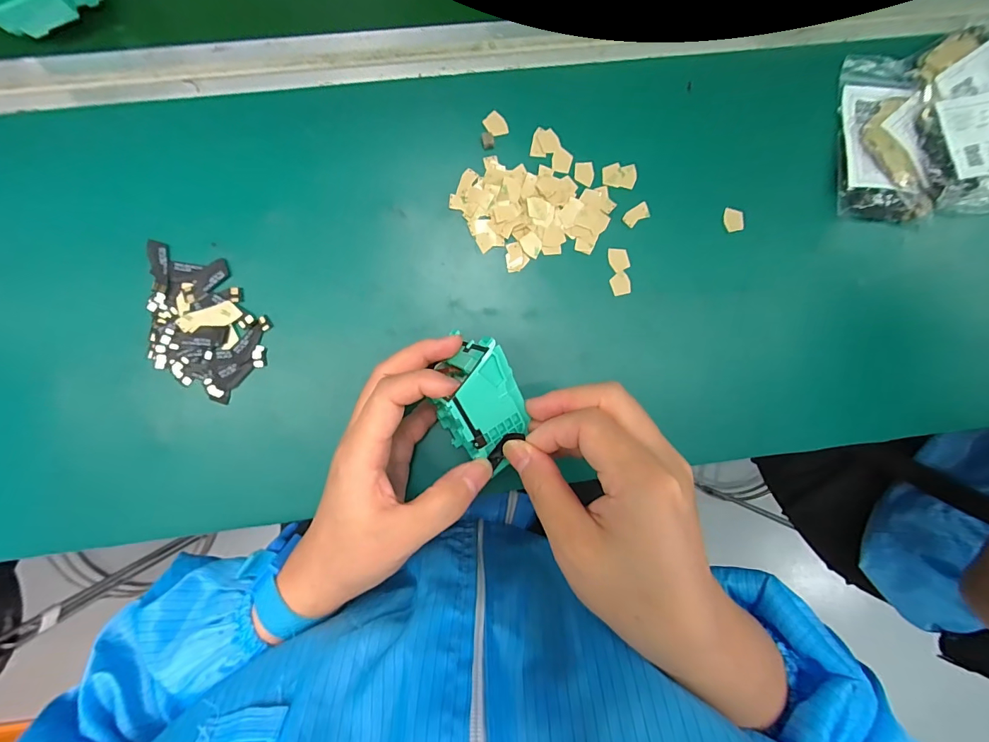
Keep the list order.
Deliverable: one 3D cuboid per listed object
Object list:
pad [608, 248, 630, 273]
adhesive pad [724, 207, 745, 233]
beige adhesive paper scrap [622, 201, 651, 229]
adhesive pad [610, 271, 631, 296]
[{"bbox_3d":[0.092,-0.082,0.313,0.015,0.004,0.018,-15,91,-4],"label":"pad"},{"bbox_3d":[0.178,-0.113,0.319,0.015,0.005,0.017,-5,91,-4],"label":"adhesive pad"},{"bbox_3d":[0.105,-0.114,0.312,0.021,0.004,0.011,-34,93,-3],"label":"beige adhesive paper scrap"},{"bbox_3d":[0.093,-0.064,0.314,0.015,0.004,0.016,-13,91,-4],"label":"adhesive pad"}]

